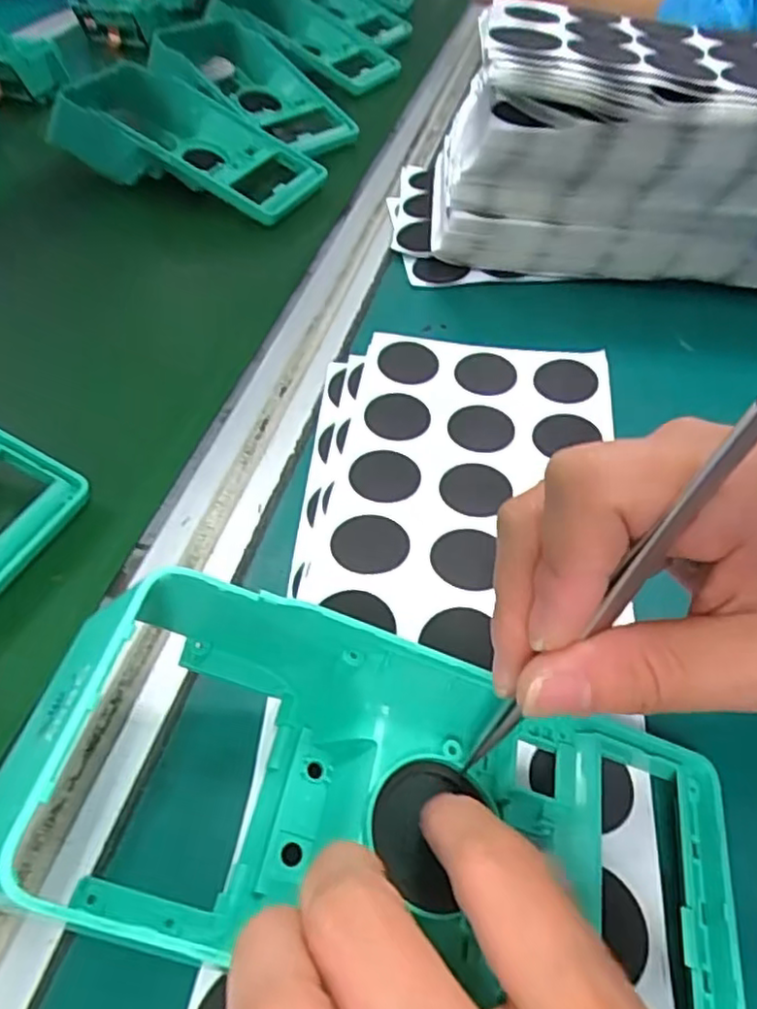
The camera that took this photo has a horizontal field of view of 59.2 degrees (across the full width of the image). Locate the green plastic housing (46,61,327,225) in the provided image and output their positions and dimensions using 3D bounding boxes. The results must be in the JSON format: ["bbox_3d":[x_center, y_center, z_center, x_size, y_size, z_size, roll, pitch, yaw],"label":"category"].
[{"bbox_3d":[-0.126,-0.252,0.456,0.171,0.053,0.082,19,51,15],"label":"green plastic housing"}]

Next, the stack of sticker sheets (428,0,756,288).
[{"bbox_3d":[0.184,-0.190,0.363,0.326,0.110,0.126,8,49,5],"label":"stack of sticker sheets"}]

